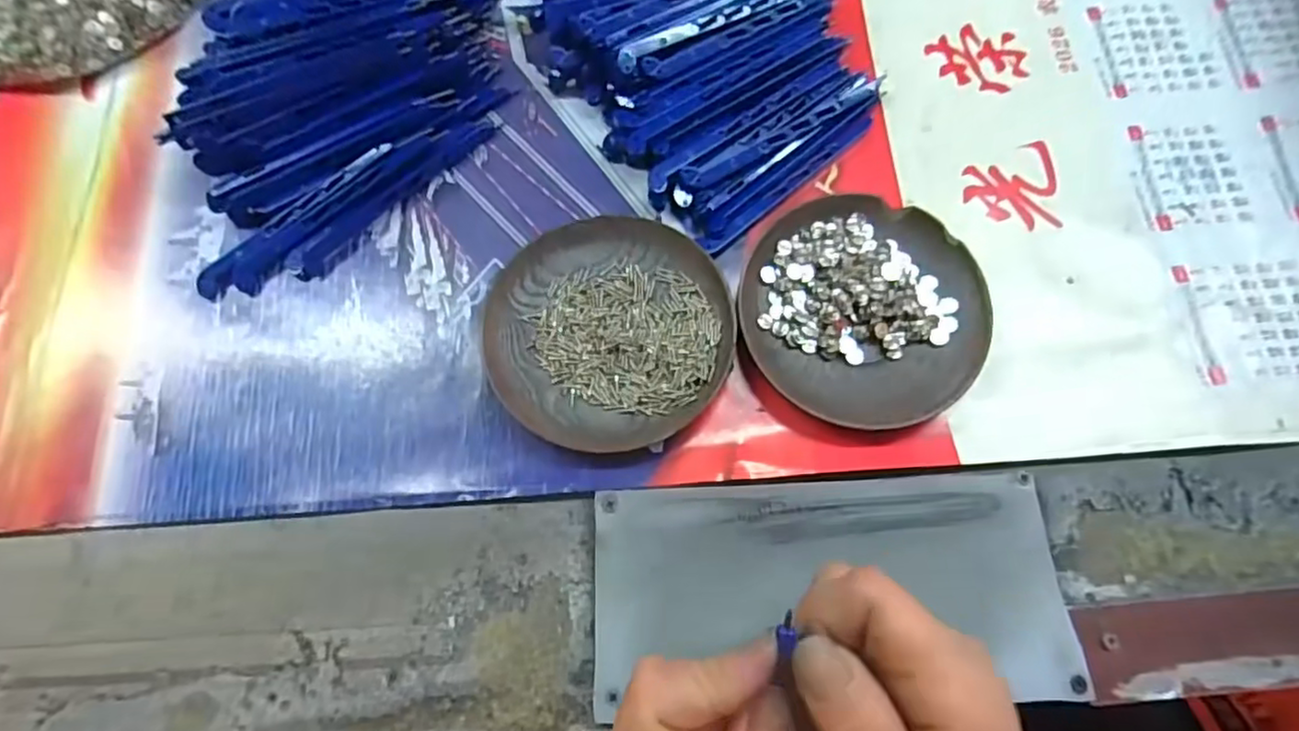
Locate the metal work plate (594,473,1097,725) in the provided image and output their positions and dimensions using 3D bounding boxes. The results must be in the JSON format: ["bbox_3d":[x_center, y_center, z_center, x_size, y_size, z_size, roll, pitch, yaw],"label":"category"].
[{"bbox_3d":[0.076,0.095,0.281,0.197,0.009,0.089,-3,73,1],"label":"metal work plate"}]

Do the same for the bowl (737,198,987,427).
[{"bbox_3d":[0.101,-0.028,0.315,0.112,0.016,0.109,0,73,1],"label":"bowl"}]

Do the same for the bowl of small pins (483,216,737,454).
[{"bbox_3d":[-0.019,-0.017,0.318,0.111,0.013,0.113,0,73,1],"label":"bowl of small pins"}]

